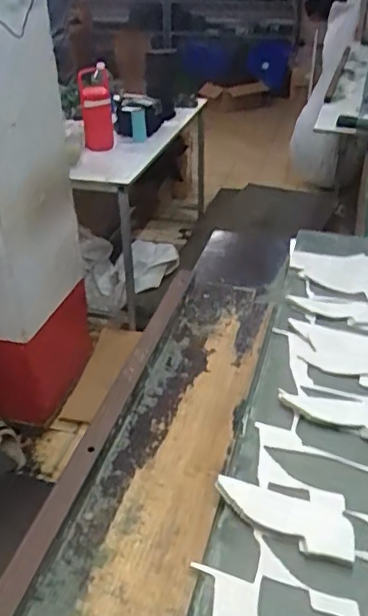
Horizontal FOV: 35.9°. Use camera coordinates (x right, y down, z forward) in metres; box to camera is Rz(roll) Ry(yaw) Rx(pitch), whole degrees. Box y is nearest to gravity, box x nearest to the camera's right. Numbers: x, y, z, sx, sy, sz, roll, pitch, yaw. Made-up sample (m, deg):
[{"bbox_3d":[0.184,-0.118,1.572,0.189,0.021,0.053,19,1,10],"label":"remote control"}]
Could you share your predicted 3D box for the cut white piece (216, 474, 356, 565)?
[{"bbox_3d":[0.106,0.220,0.607,0.151,0.019,0.060,13,35,23],"label":"cut white piece"}]

